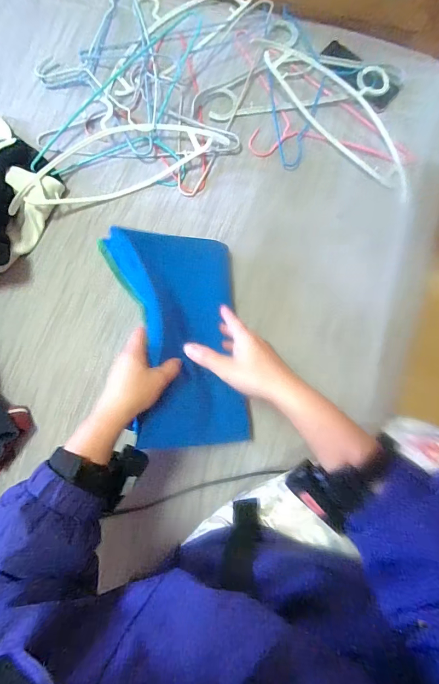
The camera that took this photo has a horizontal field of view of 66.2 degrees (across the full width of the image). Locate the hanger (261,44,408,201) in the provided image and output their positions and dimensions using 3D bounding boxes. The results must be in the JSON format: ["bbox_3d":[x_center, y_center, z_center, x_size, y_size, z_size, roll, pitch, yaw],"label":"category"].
[{"bbox_3d":[0.266,-0.449,0.645,0.359,0.032,0.163,44,82,-2],"label":"hanger"}]

